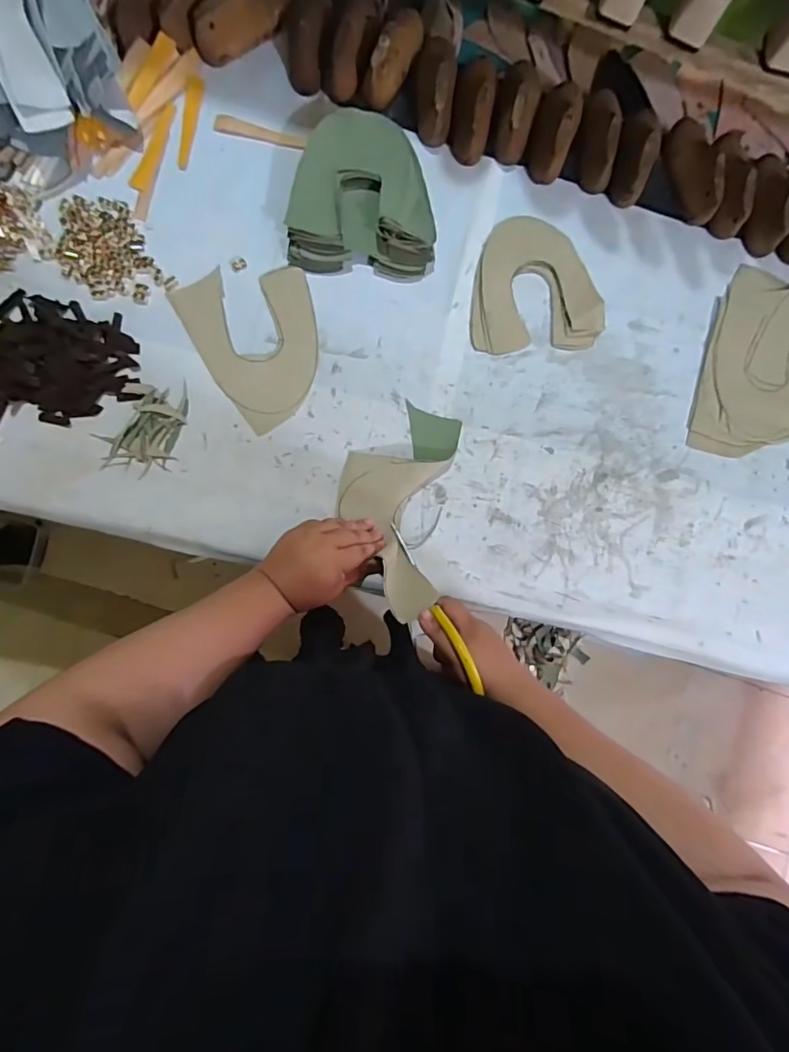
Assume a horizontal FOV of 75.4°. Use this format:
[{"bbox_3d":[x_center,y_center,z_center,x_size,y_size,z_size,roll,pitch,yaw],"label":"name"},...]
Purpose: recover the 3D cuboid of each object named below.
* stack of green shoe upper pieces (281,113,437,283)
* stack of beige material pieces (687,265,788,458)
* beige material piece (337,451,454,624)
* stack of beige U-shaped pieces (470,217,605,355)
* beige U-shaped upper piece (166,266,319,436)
[{"bbox_3d":[-0.036,-0.395,0.610,0.169,0.047,0.171,2,85,-5],"label":"stack of green shoe upper pieces"},{"bbox_3d":[0.511,-0.211,0.667,0.218,0.009,0.267,15,84,-4],"label":"stack of beige material pieces"},{"bbox_3d":[0.008,0.008,0.583,0.128,0.030,0.193,-8,70,-6],"label":"beige material piece"},{"bbox_3d":[0.182,-0.304,0.645,0.166,0.010,0.172,1,85,-6],"label":"stack of beige U-shaped pieces"},{"bbox_3d":[-0.153,-0.223,0.607,0.147,0.005,0.194,-30,88,-7],"label":"beige U-shaped upper piece"}]

